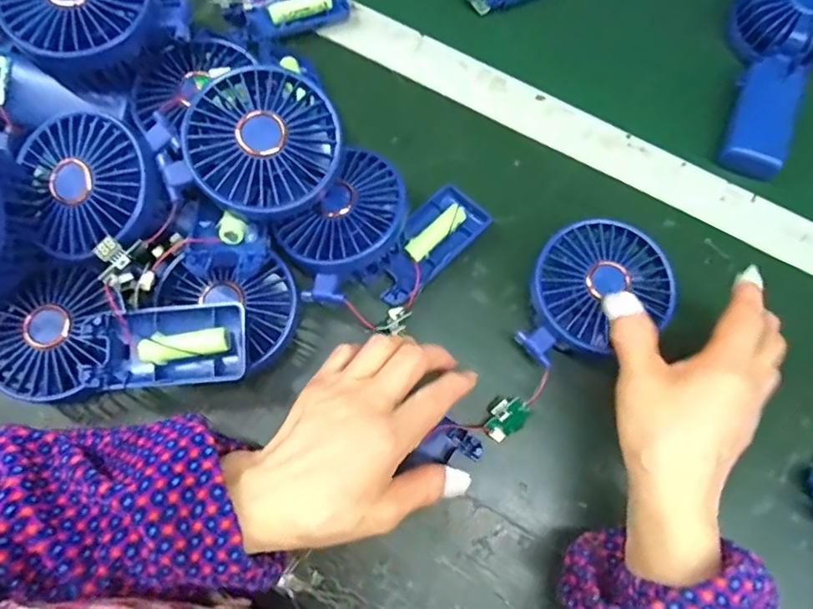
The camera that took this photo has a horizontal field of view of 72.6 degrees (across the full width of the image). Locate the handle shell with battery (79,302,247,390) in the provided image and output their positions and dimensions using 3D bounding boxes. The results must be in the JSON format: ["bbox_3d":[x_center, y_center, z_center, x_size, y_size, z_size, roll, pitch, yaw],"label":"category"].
[{"bbox_3d":[-0.140,0.025,0.322,0.092,0.018,0.044,-3,74,-3],"label":"handle shell with battery"}]

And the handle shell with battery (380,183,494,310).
[{"bbox_3d":[0.013,-0.041,0.384,0.044,0.023,0.093,44,77,10],"label":"handle shell with battery"}]

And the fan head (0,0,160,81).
[{"bbox_3d":[-0.198,-0.179,0.344,0.084,0.043,0.081,-38,78,-11],"label":"fan head"}]

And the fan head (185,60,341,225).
[{"bbox_3d":[-0.082,-0.092,0.323,0.087,0.037,0.087,1,82,-8],"label":"fan head"}]

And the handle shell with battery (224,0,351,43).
[{"bbox_3d":[-0.092,-0.231,0.434,0.090,0.014,0.042,-22,76,-8],"label":"handle shell with battery"}]

